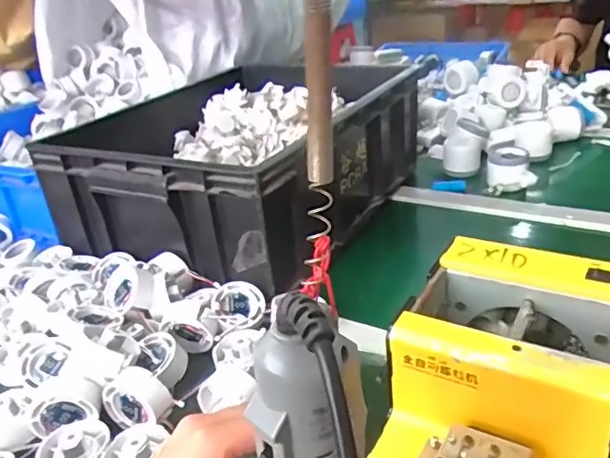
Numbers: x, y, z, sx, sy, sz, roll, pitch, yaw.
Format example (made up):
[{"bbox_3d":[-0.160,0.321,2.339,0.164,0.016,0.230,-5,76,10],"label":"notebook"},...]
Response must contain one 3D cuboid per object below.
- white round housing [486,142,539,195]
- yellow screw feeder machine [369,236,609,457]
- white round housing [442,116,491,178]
[{"bbox_3d":[0.307,-0.089,0.849,0.064,0.049,0.073,-4,28,6],"label":"white round housing"},{"bbox_3d":[0.121,0.110,0.346,0.123,0.125,0.173,12,33,31],"label":"yellow screw feeder machine"},{"bbox_3d":[0.270,-0.137,0.947,0.060,0.060,0.115,7,31,25],"label":"white round housing"}]

